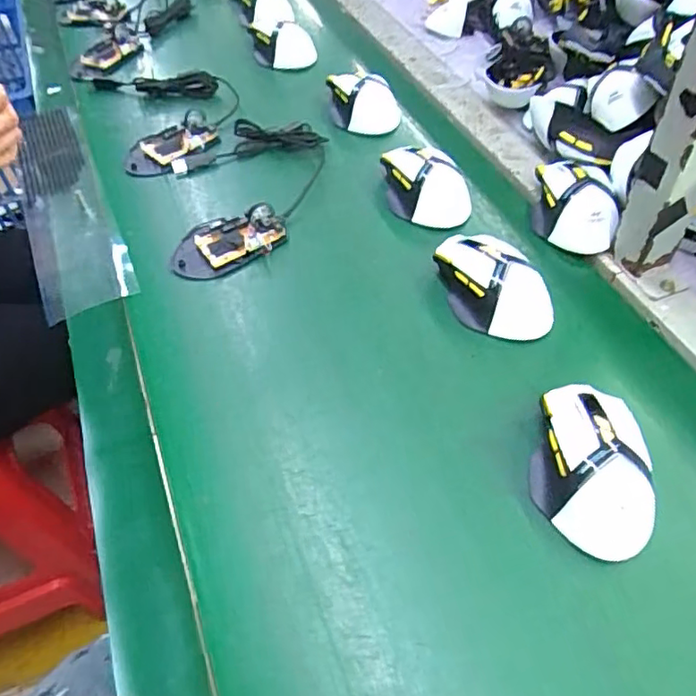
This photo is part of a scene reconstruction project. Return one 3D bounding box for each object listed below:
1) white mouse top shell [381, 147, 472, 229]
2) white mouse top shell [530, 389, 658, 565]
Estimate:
[{"bbox_3d":[0.074,-0.166,0.604,0.070,0.040,0.114,-16,52,-8],"label":"white mouse top shell"},{"bbox_3d":[0.161,0.074,0.404,0.069,0.038,0.115,5,52,9],"label":"white mouse top shell"}]

